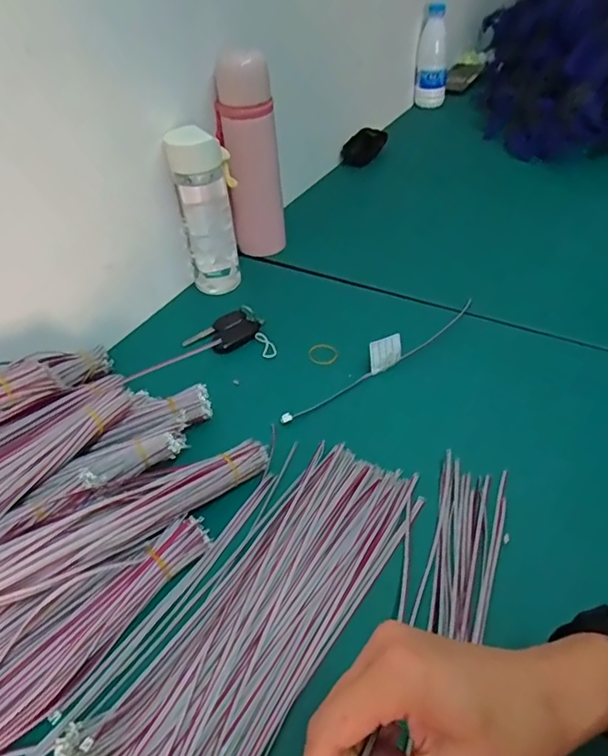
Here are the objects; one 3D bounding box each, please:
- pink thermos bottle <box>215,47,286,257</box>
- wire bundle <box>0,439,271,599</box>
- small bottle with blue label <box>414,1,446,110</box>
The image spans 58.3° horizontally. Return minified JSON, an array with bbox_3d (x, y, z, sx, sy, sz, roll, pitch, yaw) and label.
[{"bbox_3d":[-0.067,-0.268,0.687,0.059,0.234,0.054,24,50,27],"label":"pink thermos bottle"},{"bbox_3d":[-0.145,0.104,0.384,0.290,0.035,0.038,-18,42,-39],"label":"wire bundle"},{"bbox_3d":[0.258,-0.636,1.093,0.064,0.176,0.055,5,44,9],"label":"small bottle with blue label"}]

